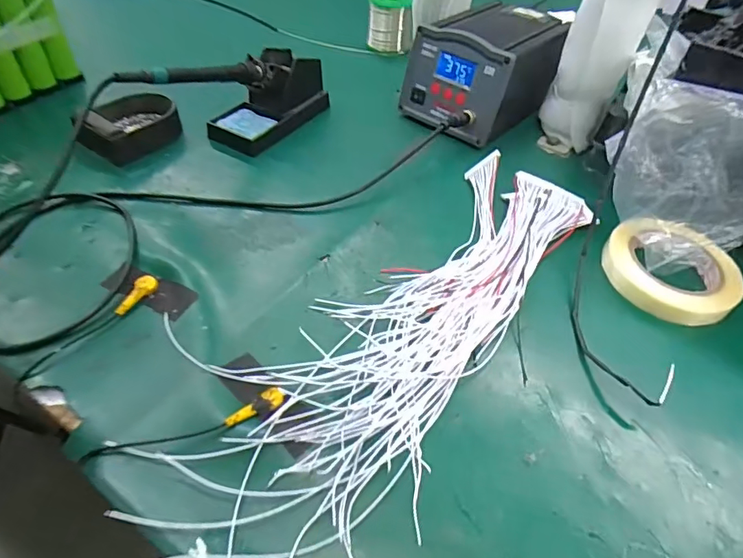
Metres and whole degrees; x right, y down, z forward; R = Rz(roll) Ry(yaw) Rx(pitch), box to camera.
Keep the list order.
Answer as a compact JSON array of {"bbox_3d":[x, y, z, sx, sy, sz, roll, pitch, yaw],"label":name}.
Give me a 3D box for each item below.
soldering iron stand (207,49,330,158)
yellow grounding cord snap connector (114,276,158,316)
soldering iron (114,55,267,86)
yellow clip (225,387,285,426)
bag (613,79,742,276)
[{"bbox_3d":[-0.124,-0.221,0.600,0.073,0.077,0.152,28,50,17],"label":"soldering iron stand"},{"bbox_3d":[-0.197,0.013,0.413,0.017,0.008,0.043,12,53,9],"label":"yellow grounding cord snap connector"},{"bbox_3d":[-0.176,-0.207,0.496,0.021,0.022,0.180,28,34,20],"label":"soldering iron"},{"bbox_3d":[-0.079,0.088,0.334,0.043,0.005,0.016,-25,55,-34],"label":"yellow clip"},{"bbox_3d":[0.292,-0.077,0.430,0.151,0.143,0.088,30,53,20],"label":"bag"}]

